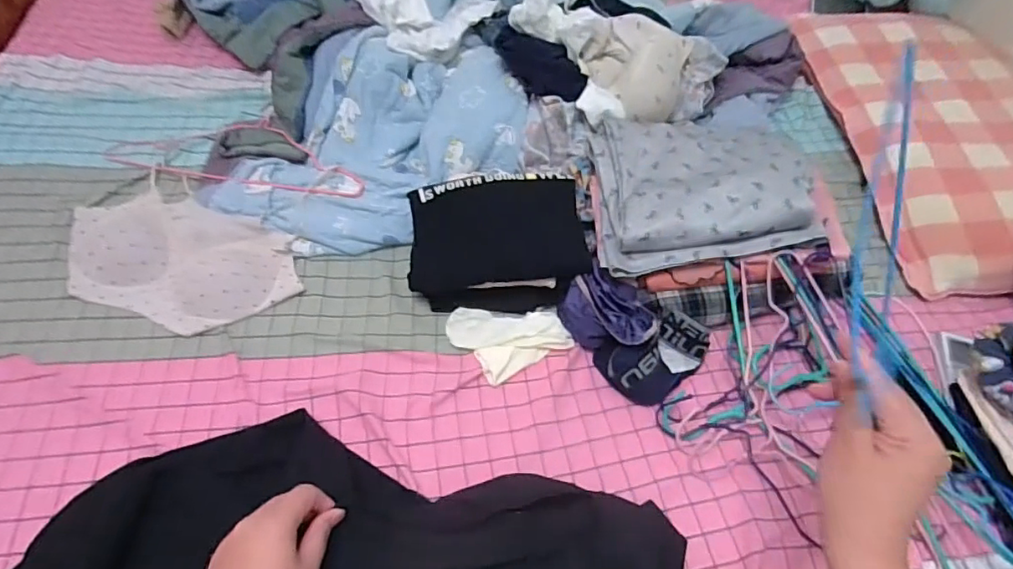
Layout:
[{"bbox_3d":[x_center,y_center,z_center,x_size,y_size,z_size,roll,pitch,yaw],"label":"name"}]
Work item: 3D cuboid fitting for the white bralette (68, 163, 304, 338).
[{"bbox_3d":[-0.458,-0.045,0.750,0.326,0.029,0.203,28,56,15],"label":"white bralette"}]

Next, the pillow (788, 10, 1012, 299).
[{"bbox_3d":[0.798,-0.277,0.967,0.398,0.106,0.648,1,54,-5],"label":"pillow"}]

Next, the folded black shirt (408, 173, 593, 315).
[{"bbox_3d":[-0.011,-0.058,0.752,0.235,0.021,0.182,0,93,0],"label":"folded black shirt"}]

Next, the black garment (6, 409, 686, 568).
[{"bbox_3d":[-0.136,0.256,0.523,0.623,0.066,0.241,3,54,-5],"label":"black garment"}]

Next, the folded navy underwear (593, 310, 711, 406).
[{"bbox_3d":[0.190,0.093,0.697,0.147,0.045,0.093,-20,58,-18],"label":"folded navy underwear"}]

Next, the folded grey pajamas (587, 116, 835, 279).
[{"bbox_3d":[0.259,-0.143,0.752,0.273,0.051,0.231,-10,61,9],"label":"folded grey pajamas"}]

